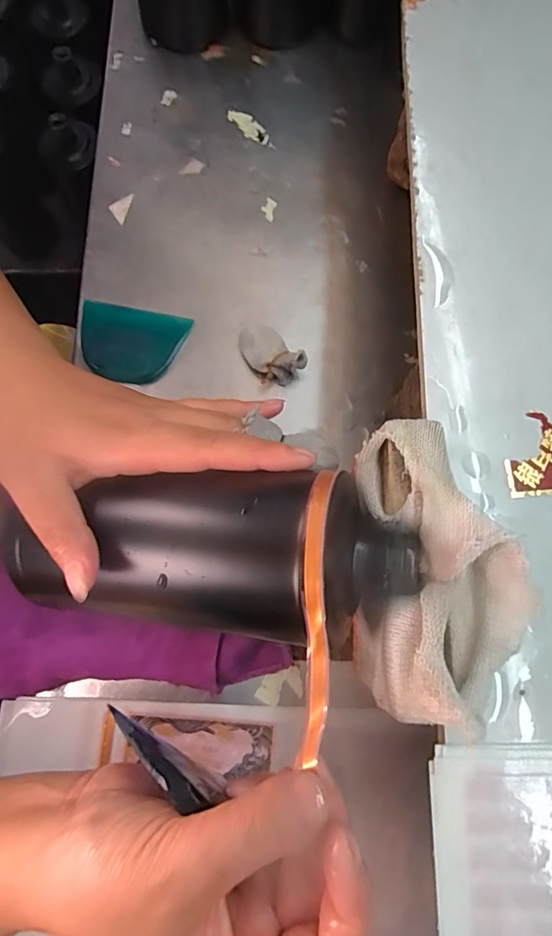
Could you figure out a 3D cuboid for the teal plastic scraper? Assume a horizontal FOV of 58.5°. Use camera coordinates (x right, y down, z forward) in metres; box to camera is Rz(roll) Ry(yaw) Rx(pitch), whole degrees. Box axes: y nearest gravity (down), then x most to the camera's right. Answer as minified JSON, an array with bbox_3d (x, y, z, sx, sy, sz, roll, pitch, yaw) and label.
[{"bbox_3d":[-0.113,-0.096,0.377,0.081,0.007,0.060,13,78,5],"label":"teal plastic scraper"}]

